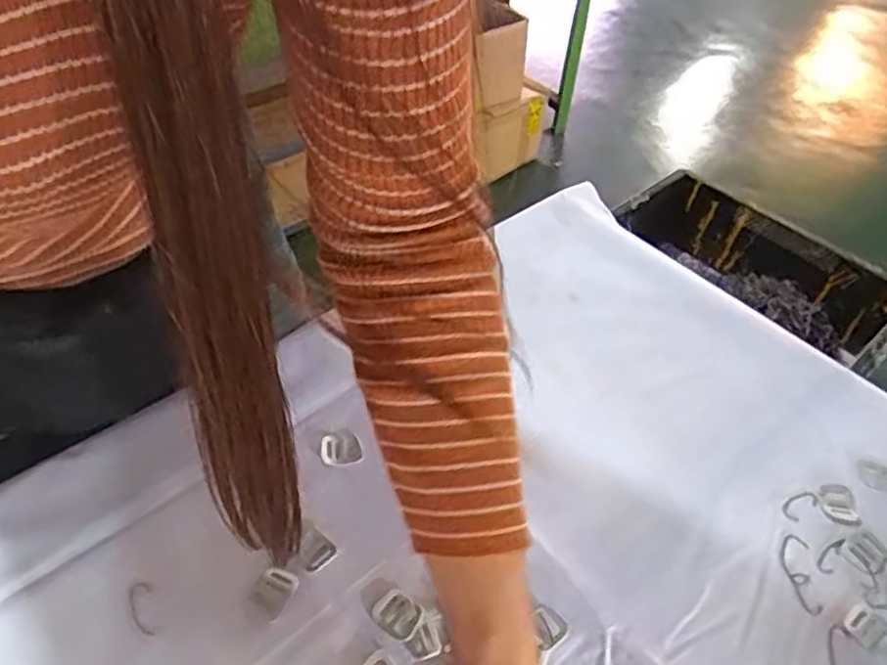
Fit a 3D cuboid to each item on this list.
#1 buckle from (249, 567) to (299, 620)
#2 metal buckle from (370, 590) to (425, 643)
[{"bbox_3d":[-0.112,0.170,0.441,0.024,0.007,0.029,22,48,15],"label":"buckle"},{"bbox_3d":[-0.030,0.182,0.435,0.031,0.005,0.024,35,53,25],"label":"metal buckle"}]

